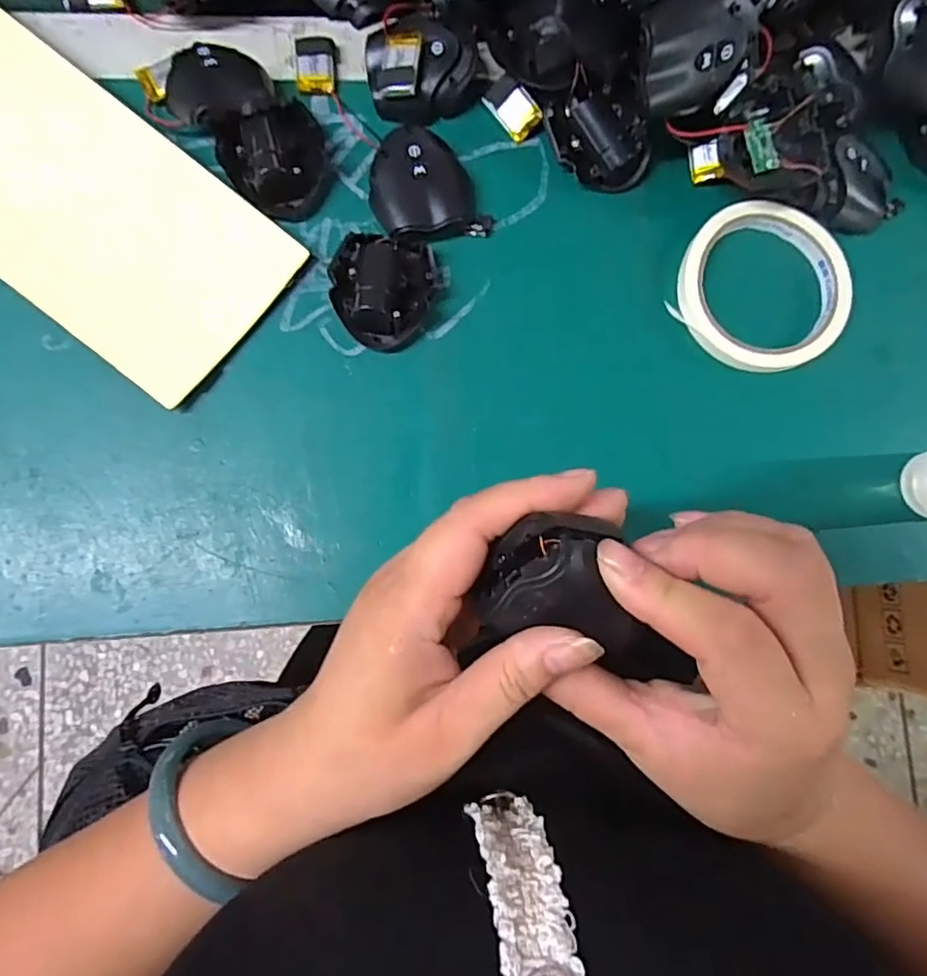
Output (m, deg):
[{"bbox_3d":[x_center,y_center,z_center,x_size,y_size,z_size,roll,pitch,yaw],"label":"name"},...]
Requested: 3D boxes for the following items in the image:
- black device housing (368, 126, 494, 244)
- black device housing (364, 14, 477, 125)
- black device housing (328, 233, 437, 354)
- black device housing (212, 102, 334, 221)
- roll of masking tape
[{"bbox_3d":[-0.020,-0.162,0.325,0.059,0.020,0.056,-12,86,-5],"label":"black device housing"},{"bbox_3d":[-0.023,-0.230,0.330,0.058,0.025,0.048,-16,86,-6],"label":"black device housing"},{"bbox_3d":[-0.042,-0.104,0.317,0.052,0.022,0.060,5,85,-4],"label":"black device housing"},{"bbox_3d":[-0.097,-0.173,0.319,0.052,0.023,0.053,0,85,-4],"label":"black device housing"},{"bbox_3d":[0.169,-0.112,0.339,0.095,0.014,0.090,0,85,-4],"label":"roll of masking tape"}]

